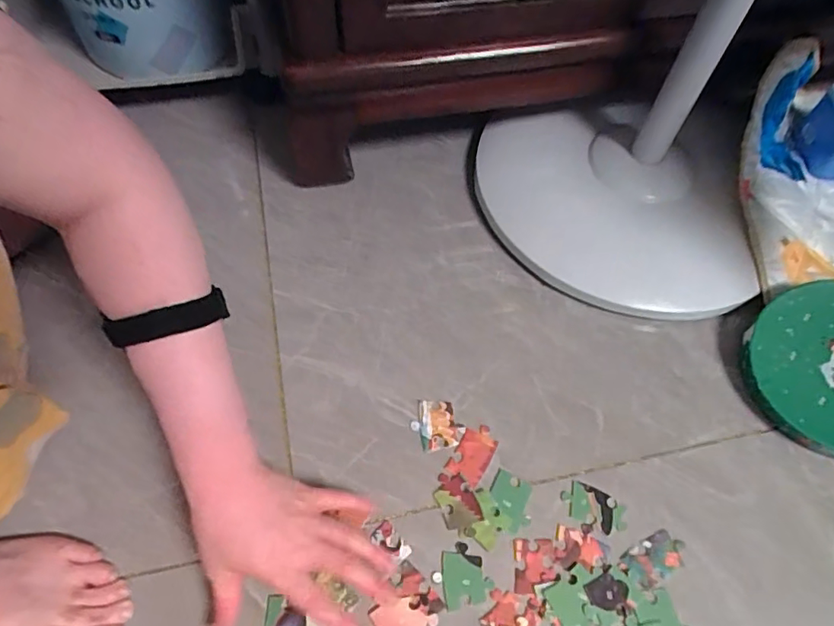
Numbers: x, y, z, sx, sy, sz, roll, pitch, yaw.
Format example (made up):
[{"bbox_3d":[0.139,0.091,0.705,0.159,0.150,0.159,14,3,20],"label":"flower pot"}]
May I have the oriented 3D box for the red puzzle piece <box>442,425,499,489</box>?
[{"bbox_3d":[0.053,0.129,0.497,0.033,0.004,0.053,30,63,14],"label":"red puzzle piece"}]

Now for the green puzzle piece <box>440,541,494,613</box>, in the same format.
[{"bbox_3d":[0.042,0.219,0.449,0.039,0.004,0.046,-5,60,-5],"label":"green puzzle piece"}]

